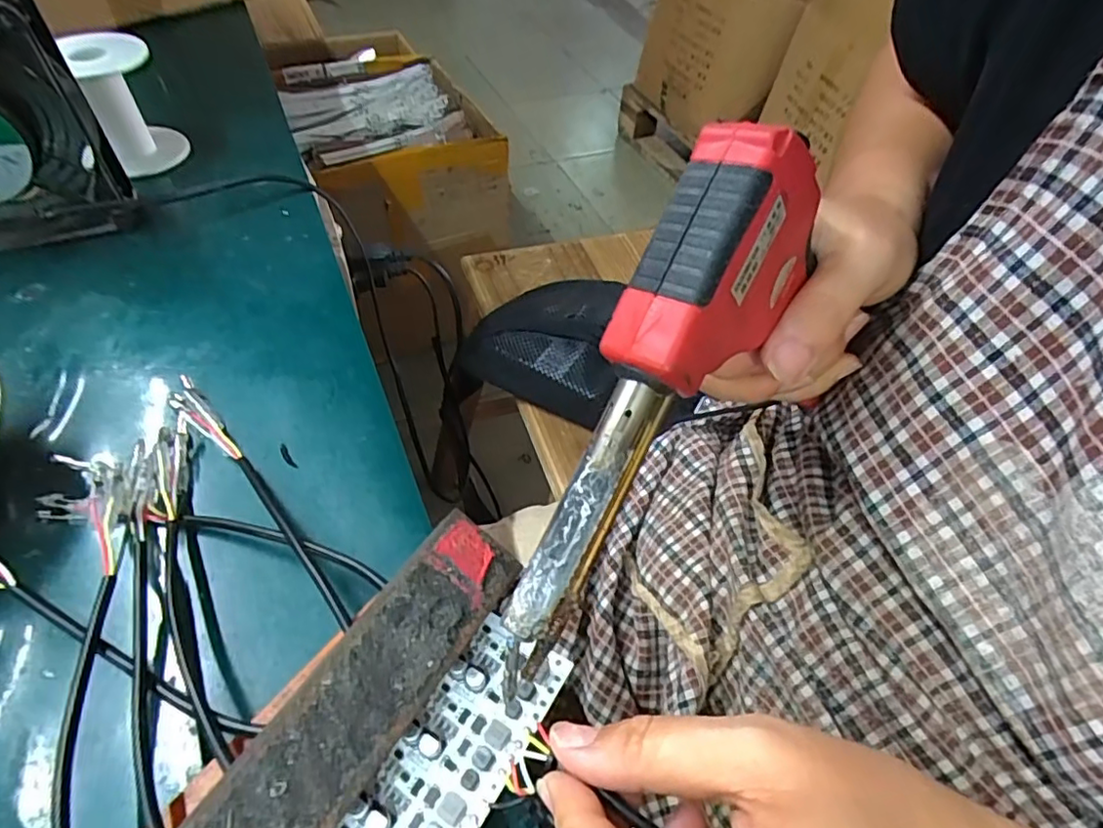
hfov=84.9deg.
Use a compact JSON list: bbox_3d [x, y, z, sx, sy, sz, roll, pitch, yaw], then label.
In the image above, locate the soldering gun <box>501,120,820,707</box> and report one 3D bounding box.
[{"bbox_3d":[0.030,-0.002,0.189,0.040,0.043,0.168,27,88,16],"label":"soldering gun"}]

